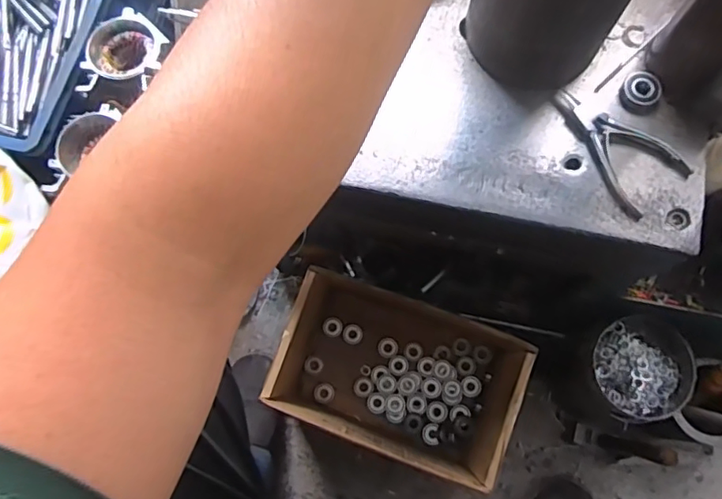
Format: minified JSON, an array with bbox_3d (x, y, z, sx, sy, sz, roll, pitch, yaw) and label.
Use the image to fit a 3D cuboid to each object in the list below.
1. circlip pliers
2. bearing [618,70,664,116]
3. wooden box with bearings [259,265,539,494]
[{"bbox_3d":[0.237,-0.101,0.510,0.070,0.011,0.134,-31,76,-7],"label":"circlip pliers"},{"bbox_3d":[0.266,-0.149,0.523,0.036,0.010,0.043,30,77,9],"label":"bearing"},{"bbox_3d":[0.049,0.181,0.783,0.302,0.191,0.191,19,75,6],"label":"wooden box with bearings"}]

